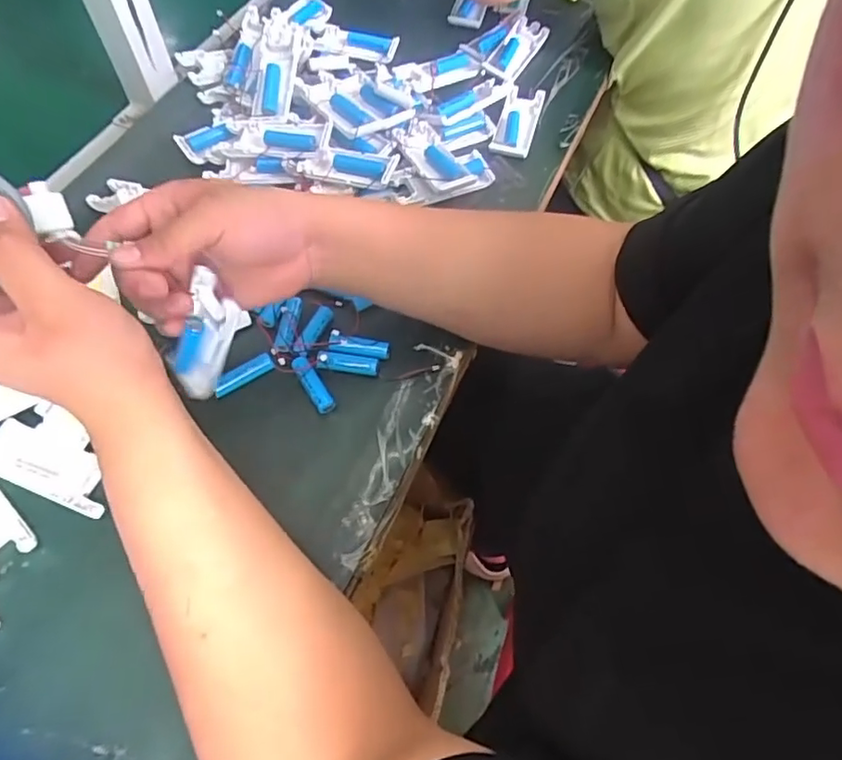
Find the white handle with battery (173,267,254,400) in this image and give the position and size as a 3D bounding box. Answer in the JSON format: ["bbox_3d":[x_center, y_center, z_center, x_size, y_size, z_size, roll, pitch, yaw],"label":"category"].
[{"bbox_3d":[-0.145,-0.027,0.387,0.026,0.107,0.041,3,57,-33],"label":"white handle with battery"}]

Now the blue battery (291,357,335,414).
[{"bbox_3d":[-0.085,0.003,0.446,0.012,0.014,0.048,-31,66,-17],"label":"blue battery"}]

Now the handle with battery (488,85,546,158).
[{"bbox_3d":[0.101,-0.270,0.593,0.038,0.019,0.100,15,62,7],"label":"handle with battery"}]

